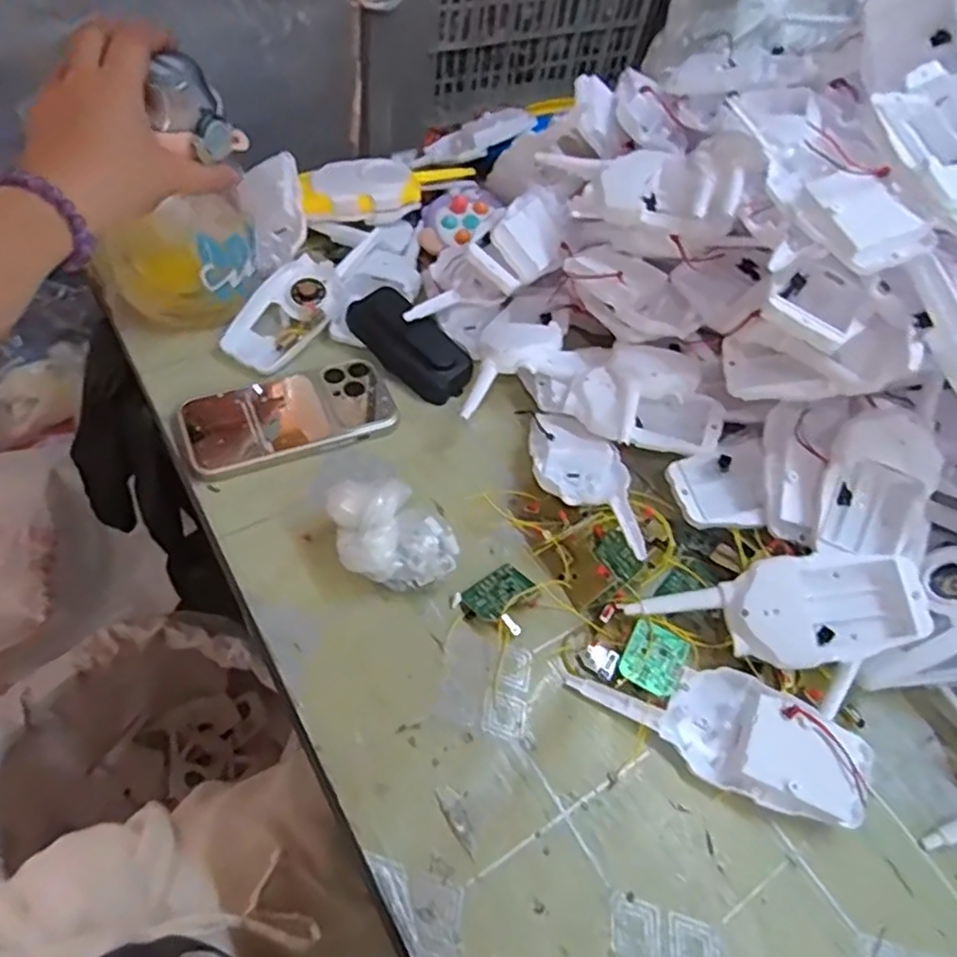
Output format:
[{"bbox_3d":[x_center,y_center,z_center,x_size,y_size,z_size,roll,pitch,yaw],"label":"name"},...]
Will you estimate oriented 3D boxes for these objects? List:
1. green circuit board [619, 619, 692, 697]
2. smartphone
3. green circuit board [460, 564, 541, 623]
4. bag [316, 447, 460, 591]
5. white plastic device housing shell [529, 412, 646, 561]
[{"bbox_3d":[0.107,0.109,0.402,0.036,0.004,0.041,26,55,8],"label":"green circuit board"},{"bbox_3d":[-0.141,-0.048,0.491,0.149,0.010,0.082,-18,59,-20],"label":"smartphone"},{"bbox_3d":[0.012,0.075,0.424,0.045,0.012,0.034,-29,42,-24],"label":"green circuit board"},{"bbox_3d":[-0.055,0.036,0.417,0.087,0.053,0.060,27,54,12],"label":"bag"},{"bbox_3d":[0.075,0.001,0.453,0.062,0.025,0.152,-13,41,-14],"label":"white plastic device housing shell"}]

